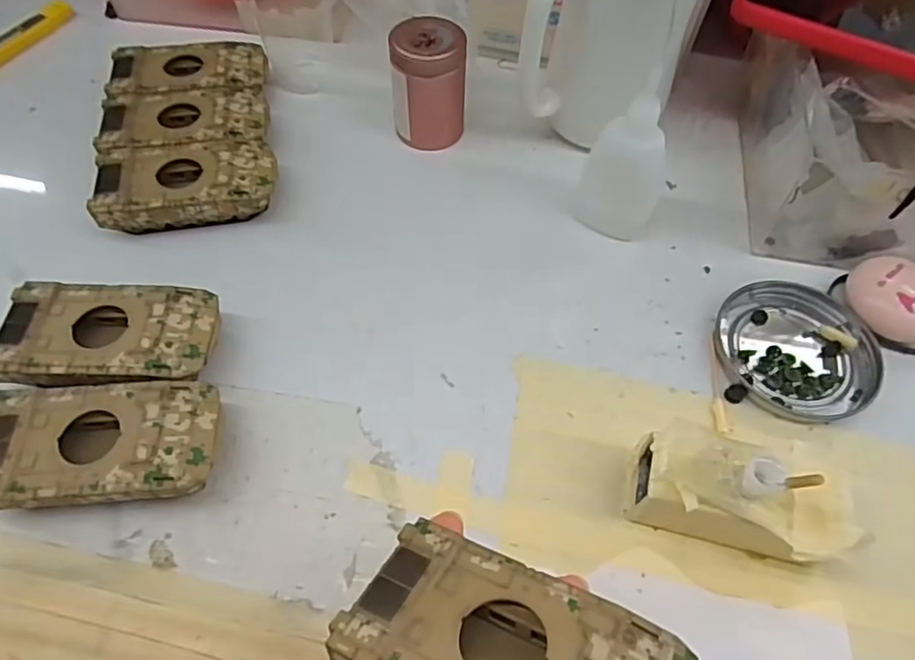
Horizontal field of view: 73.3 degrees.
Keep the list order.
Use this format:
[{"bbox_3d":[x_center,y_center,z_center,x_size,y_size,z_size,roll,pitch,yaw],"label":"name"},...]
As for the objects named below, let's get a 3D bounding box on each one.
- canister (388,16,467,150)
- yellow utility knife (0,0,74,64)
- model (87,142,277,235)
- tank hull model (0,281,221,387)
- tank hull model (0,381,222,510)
[{"bbox_3d":[-0.017,-0.151,0.380,0.045,0.064,0.037,-2,56,-3],"label":"canister"},{"bbox_3d":[-0.318,-0.206,0.439,0.020,0.007,0.104,27,59,16],"label":"yellow utility knife"},{"bbox_3d":[-0.153,-0.082,0.355,0.095,0.024,0.047,-9,57,-8],"label":"model"},{"bbox_3d":[-0.165,0.005,0.298,0.096,0.025,0.052,1,56,-1],"label":"tank hull model"},{"bbox_3d":[-0.152,0.051,0.268,0.094,0.025,0.052,-4,56,-4],"label":"tank hull model"}]

